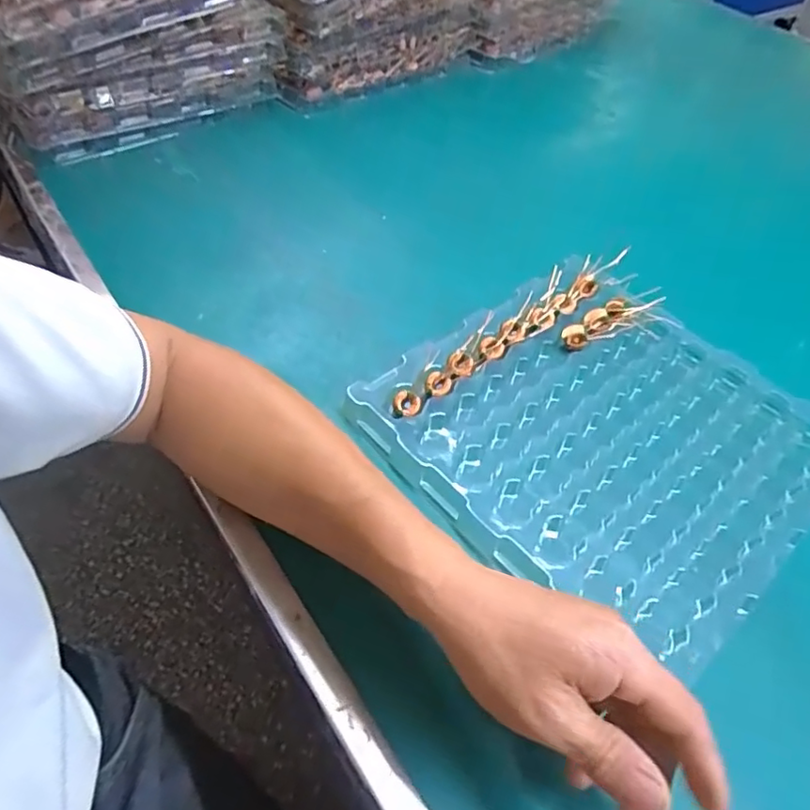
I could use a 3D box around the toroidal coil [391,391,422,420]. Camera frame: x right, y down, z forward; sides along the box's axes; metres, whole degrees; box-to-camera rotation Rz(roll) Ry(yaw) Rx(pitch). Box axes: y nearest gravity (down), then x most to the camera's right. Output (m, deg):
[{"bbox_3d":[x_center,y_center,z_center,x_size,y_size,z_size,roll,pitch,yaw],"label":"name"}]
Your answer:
[{"bbox_3d":[0.001,-0.001,0.444,0.021,0.005,0.023,3,52,-4],"label":"toroidal coil"}]

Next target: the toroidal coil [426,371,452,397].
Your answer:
[{"bbox_3d":[0.026,-0.016,0.463,0.019,0.006,0.021,10,52,2],"label":"toroidal coil"}]

